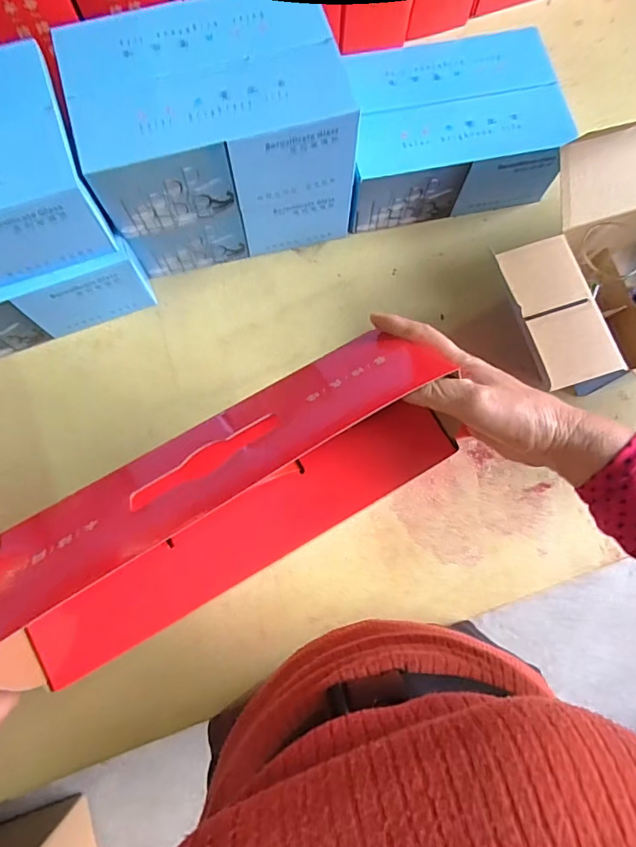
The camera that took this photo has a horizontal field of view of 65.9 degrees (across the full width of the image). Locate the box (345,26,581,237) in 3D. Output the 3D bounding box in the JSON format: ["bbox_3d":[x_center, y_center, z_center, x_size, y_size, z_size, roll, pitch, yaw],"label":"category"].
[{"bbox_3d":[0.176,-0.413,0.696,0.291,0.116,0.194,-10,77,-4],"label":"box"}]

